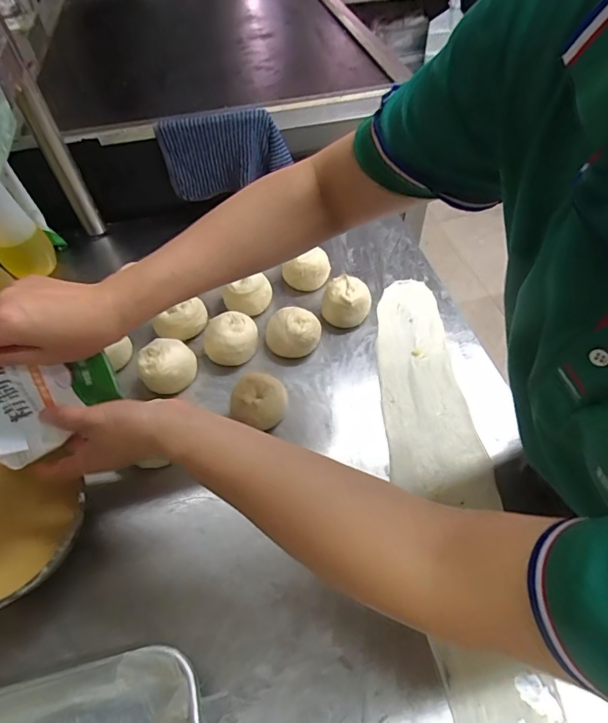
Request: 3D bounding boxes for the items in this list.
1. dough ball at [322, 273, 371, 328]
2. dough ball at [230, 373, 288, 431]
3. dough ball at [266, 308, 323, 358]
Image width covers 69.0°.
[{"bbox_3d":[0.061,-0.086,0.622,0.070,0.049,0.064,0,53,0],"label":"dough ball"},{"bbox_3d":[-0.050,0.049,0.520,0.059,0.053,0.054,0,53,0],"label":"dough ball"},{"bbox_3d":[-0.014,-0.039,0.592,0.074,0.044,0.062,0,53,-1],"label":"dough ball"}]

